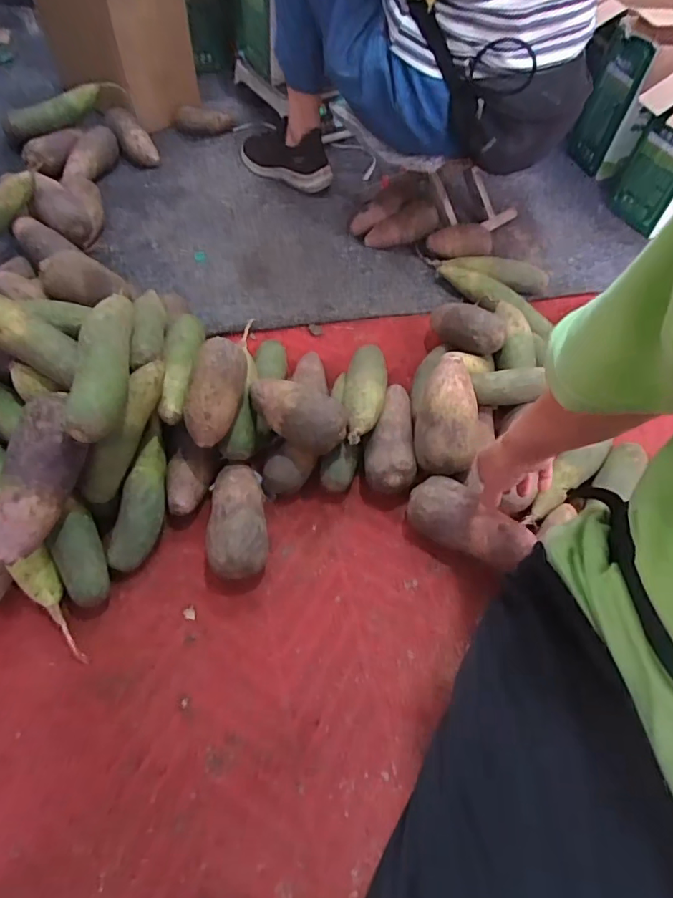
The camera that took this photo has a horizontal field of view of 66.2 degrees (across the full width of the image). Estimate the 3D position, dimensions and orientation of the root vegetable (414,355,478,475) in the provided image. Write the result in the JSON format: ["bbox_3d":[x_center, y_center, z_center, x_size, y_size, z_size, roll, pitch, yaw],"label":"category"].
[{"bbox_3d":[0.148,-0.041,0.693,0.077,0.087,0.126,11,57,4],"label":"root vegetable"}]

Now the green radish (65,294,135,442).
[{"bbox_3d":[-0.266,-0.105,0.590,0.053,0.051,0.202,-3,57,-6],"label":"green radish"}]

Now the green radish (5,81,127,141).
[{"bbox_3d":[-0.595,-0.727,1.110,0.244,0.067,0.050,-16,57,11],"label":"green radish"}]

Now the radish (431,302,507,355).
[{"bbox_3d":[0.200,-0.189,0.782,0.108,0.046,0.065,20,58,9],"label":"radish"}]

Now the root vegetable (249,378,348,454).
[{"bbox_3d":[-0.052,-0.046,0.660,0.126,0.056,0.061,23,58,11],"label":"root vegetable"}]

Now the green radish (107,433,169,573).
[{"bbox_3d":[-0.240,0.066,0.641,0.049,0.054,0.160,8,73,1],"label":"green radish"}]

